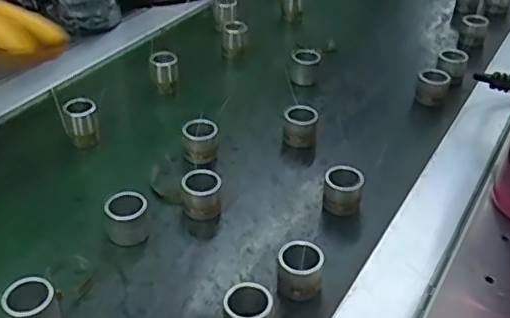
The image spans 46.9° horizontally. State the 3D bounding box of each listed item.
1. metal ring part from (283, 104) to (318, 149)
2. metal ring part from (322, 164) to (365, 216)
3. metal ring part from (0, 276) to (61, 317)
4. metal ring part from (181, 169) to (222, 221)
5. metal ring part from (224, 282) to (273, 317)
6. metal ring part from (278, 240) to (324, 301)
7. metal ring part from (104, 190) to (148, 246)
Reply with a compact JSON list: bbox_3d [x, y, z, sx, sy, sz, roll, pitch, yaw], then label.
[{"bbox_3d":[0.034,-0.024,0.440,0.024,0.026,0.021,3,38,1],"label":"metal ring part"},{"bbox_3d":[0.057,0.021,0.380,0.024,0.027,0.021,13,39,14],"label":"metal ring part"},{"bbox_3d":[-0.114,0.077,0.301,0.025,0.024,0.021,-25,45,-31],"label":"metal ring part"},{"bbox_3d":[-0.034,0.024,0.375,0.023,0.025,0.023,0,38,-3],"label":"metal ring part"},{"bbox_3d":[-0.003,0.080,0.299,0.023,0.026,0.023,1,38,-1],"label":"metal ring part"},{"bbox_3d":[0.025,0.063,0.324,0.023,0.027,0.022,1,38,-1],"label":"metal ring part"},{"bbox_3d":[-0.077,0.036,0.356,0.024,0.024,0.023,-3,38,-6],"label":"metal ring part"}]

